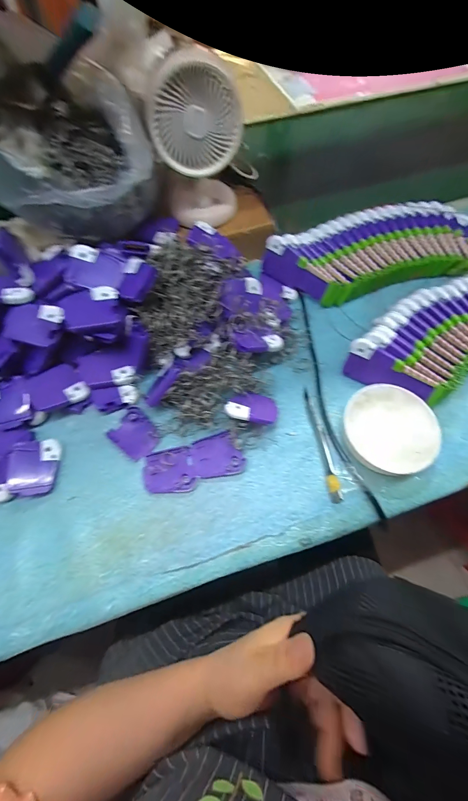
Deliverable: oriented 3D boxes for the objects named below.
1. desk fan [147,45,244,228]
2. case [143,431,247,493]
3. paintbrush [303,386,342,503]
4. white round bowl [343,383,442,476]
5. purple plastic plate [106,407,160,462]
[{"bbox_3d":[-0.043,-0.323,0.402,0.102,0.166,0.084,-4,64,0],"label":"desk fan"},{"bbox_3d":[-0.048,0.075,0.375,0.114,0.009,0.052,-16,64,-6],"label":"case"},{"bbox_3d":[0.105,0.051,0.382,0.013,0.010,0.139,-9,64,-3],"label":"paintbrush"},{"bbox_3d":[0.183,0.034,0.378,0.097,0.030,0.107,3,64,3],"label":"white round bowl"},{"bbox_3d":[-0.122,0.040,0.391,0.060,0.005,0.048,37,70,18],"label":"purple plastic plate"}]

